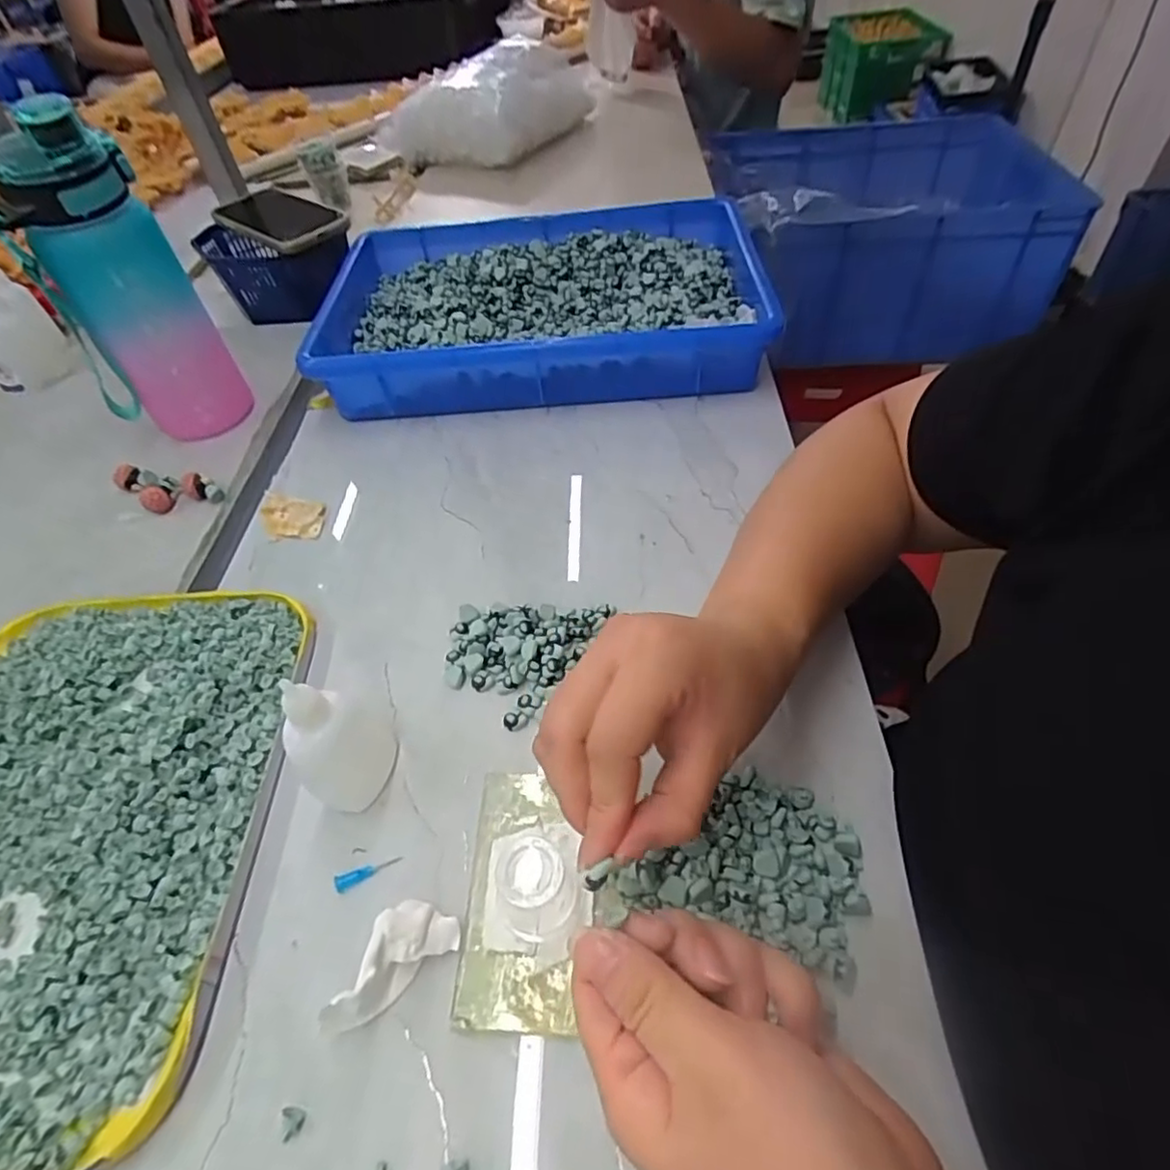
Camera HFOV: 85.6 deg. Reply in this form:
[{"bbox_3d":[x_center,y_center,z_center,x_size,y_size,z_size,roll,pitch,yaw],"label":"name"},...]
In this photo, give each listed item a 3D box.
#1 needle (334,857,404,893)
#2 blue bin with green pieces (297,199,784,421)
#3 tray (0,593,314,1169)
[{"bbox_3d":[-0.102,0.134,0.296,0.031,0.005,0.006,-21,52,-12],"label":"needle"},{"bbox_3d":[-0.039,-0.246,0.560,0.359,0.068,0.235,-3,50,3],"label":"blue bin with green pieces"},{"bbox_3d":[-0.260,0.114,0.313,0.203,0.025,0.268,-3,50,3],"label":"tray"}]

